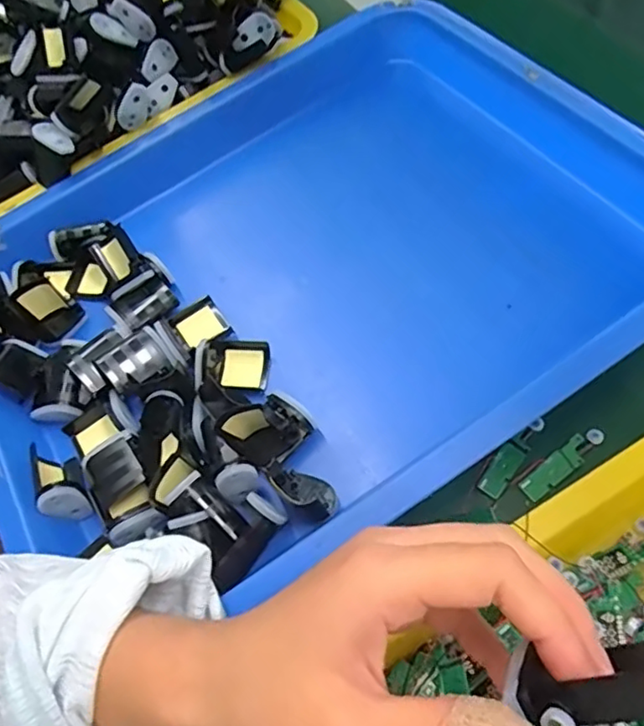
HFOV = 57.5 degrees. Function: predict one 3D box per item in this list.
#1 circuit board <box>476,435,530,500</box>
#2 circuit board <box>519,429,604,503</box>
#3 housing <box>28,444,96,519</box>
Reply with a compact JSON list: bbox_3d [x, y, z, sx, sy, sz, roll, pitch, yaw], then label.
[{"bbox_3d":[0.098,0.056,0.317,0.013,0.005,0.036,32,73,24],"label":"circuit board"},{"bbox_3d":[0.129,0.053,0.312,0.053,0.009,0.013,-38,62,-9],"label":"circuit board"},{"bbox_3d":[-0.152,0.067,0.339,0.023,0.039,0.043,-31,61,-6],"label":"housing"}]

